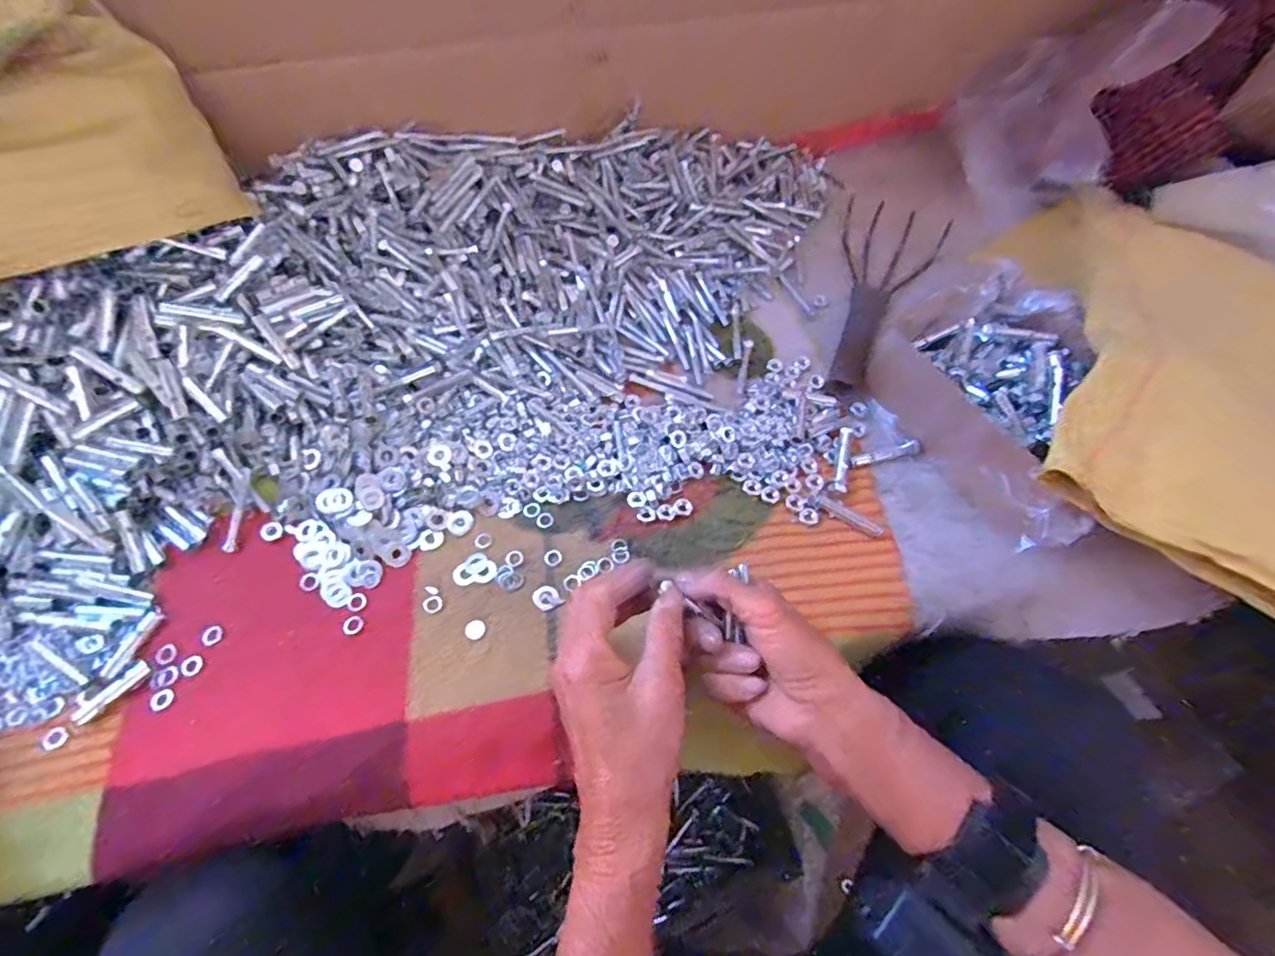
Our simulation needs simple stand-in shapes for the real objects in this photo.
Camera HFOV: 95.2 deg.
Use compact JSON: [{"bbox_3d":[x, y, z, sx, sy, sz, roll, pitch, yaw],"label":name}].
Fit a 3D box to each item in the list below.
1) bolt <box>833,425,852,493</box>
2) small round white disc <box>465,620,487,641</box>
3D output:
[{"bbox_3d":[0.157,-0.014,0.447,0.008,0.010,0.056,13,62,5],"label":"bolt"},{"bbox_3d":[-0.108,0.101,0.387,0.013,0.004,0.013,1,61,-1],"label":"small round white disc"}]

